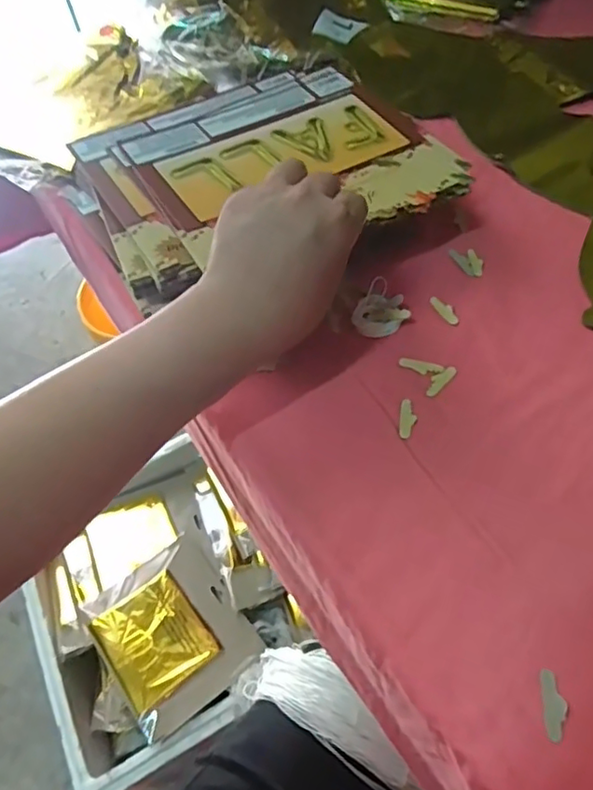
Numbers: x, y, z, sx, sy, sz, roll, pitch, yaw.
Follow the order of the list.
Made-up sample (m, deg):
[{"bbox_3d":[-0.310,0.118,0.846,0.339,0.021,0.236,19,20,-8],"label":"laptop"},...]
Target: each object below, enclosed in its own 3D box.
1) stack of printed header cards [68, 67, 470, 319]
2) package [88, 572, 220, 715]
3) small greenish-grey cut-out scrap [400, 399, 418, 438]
[{"bbox_3d":[-0.024,-0.166,0.419,0.234,0.024,0.181,-23,56,-11],"label":"stack of printed header cards"},{"bbox_3d":[-0.177,0.307,0.741,0.118,0.017,0.130,-36,59,-19],"label":"package"},{"bbox_3d":[0.065,0.013,0.344,0.010,0.004,0.027,6,55,10],"label":"small greenish-grey cut-out scrap"}]

